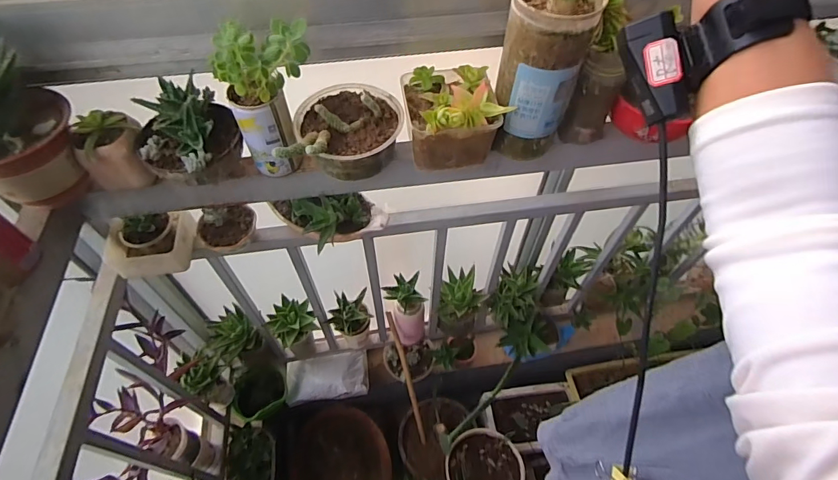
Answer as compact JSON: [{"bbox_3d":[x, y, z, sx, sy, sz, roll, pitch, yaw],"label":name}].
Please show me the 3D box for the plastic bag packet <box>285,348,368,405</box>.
[{"bbox_3d":[-0.252,0.373,1.171,0.224,0.060,0.121,-8,54,-6],"label":"plastic bag packet"}]

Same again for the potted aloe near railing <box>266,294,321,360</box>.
[{"bbox_3d":[-0.294,0.225,1.044,0.094,0.189,0.094,0,53,-1],"label":"potted aloe near railing"}]

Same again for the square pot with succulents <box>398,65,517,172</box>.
[{"bbox_3d":[0.045,-0.163,0.572,0.113,0.106,0.127,-9,54,-8],"label":"square pot with succulents"}]

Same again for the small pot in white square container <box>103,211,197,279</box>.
[{"bbox_3d":[-0.422,-0.001,0.668,0.108,0.075,0.088,-3,53,-3],"label":"small pot in white square container"}]

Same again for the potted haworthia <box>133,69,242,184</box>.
[{"bbox_3d":[-0.289,-0.124,0.543,0.116,0.100,0.116,-29,59,-20],"label":"potted haworthia"}]

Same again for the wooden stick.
[{"bbox_3d":[-0.026,0.381,1.140,0.018,0.457,0.020,-19,26,-14],"label":"wooden stick"}]

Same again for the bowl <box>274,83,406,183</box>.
[{"bbox_3d":[-0.097,-0.145,0.578,0.142,0.085,0.155,0,53,-1],"label":"bowl"}]

